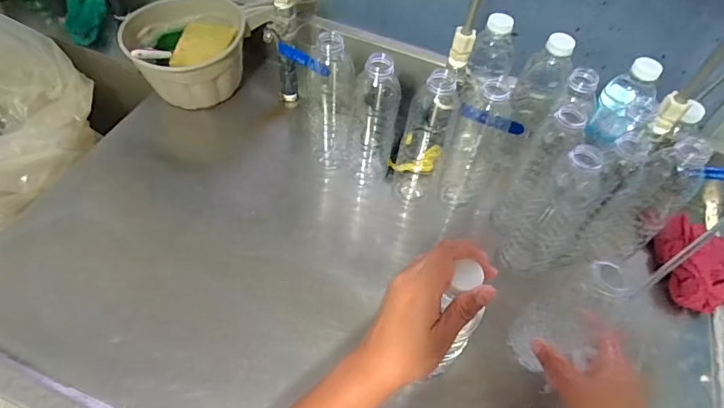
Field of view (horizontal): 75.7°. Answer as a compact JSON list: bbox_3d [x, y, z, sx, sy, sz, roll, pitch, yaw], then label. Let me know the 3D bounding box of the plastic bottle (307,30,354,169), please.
[{"bbox_3d":[-0.041,-0.147,0.625,0.056,0.208,0.075,6,53,-1],"label":"plastic bottle"}]

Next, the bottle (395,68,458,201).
[{"bbox_3d":[0.082,-0.079,0.595,0.061,0.206,0.058,17,54,7],"label":"bottle"}]

